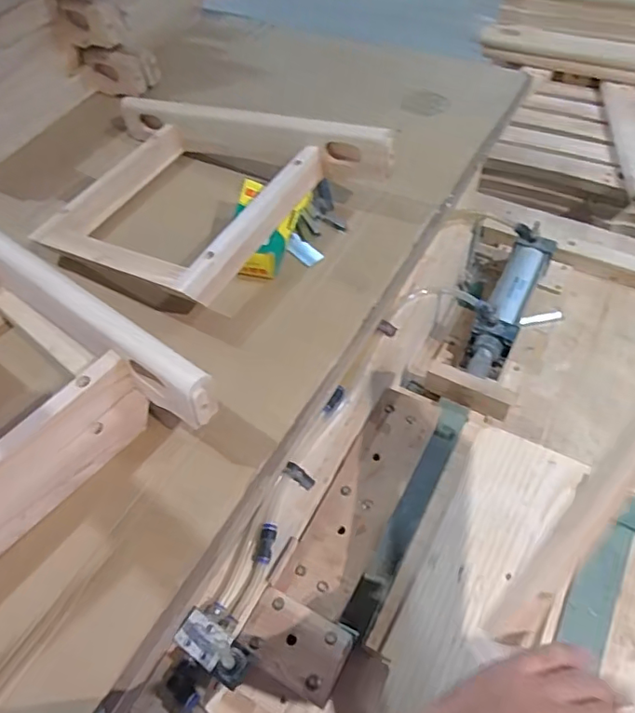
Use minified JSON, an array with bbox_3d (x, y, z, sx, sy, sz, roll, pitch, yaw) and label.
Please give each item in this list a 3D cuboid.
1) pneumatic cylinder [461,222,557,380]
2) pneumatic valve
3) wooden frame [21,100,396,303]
[{"bbox_3d":[0.283,-0.077,0.813,0.065,0.084,0.272,23,59,19],"label":"pneumatic cylinder"},{"bbox_3d":[-0.096,0.275,0.519,0.077,0.044,0.052,33,63,25],"label":"pneumatic valve"},{"bbox_3d":[-0.178,-0.221,0.738,0.467,0.120,0.315,24,59,20],"label":"wooden frame"}]

